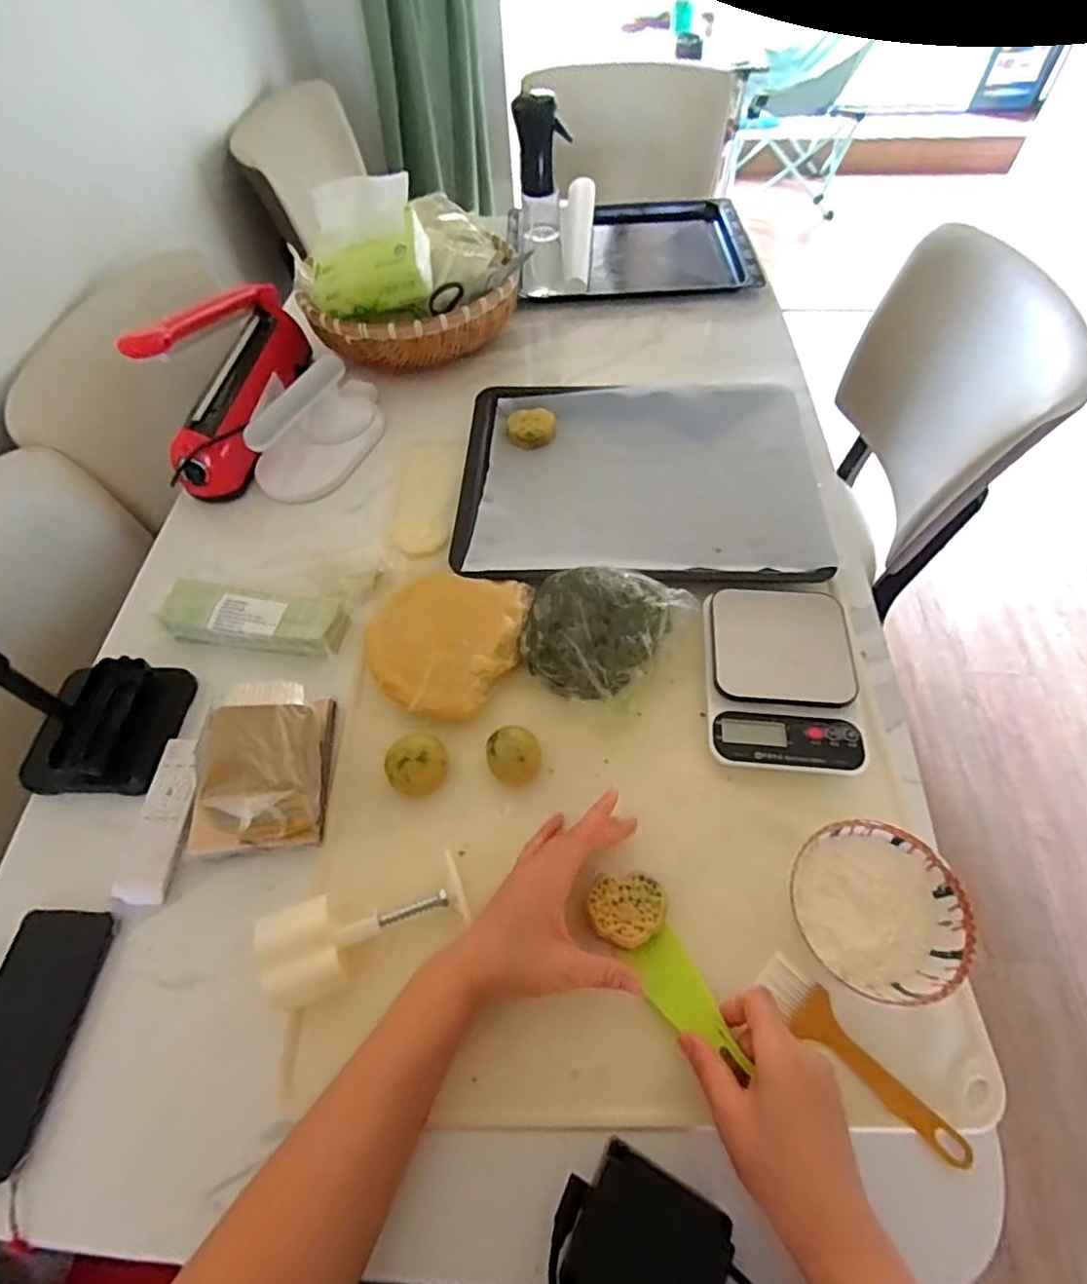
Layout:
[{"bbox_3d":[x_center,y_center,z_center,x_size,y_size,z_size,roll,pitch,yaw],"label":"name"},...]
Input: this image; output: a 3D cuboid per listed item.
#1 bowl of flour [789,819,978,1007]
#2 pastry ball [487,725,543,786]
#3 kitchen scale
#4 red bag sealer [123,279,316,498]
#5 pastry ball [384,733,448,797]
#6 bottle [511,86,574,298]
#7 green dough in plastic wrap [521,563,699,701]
[{"bbox_3d":[0.233,0.192,0.441,0.110,0.054,0.106,-1,57,2],"label":"bowl of flour"},{"bbox_3d":[-0.025,0.099,0.530,0.045,0.036,0.048,-1,57,2],"label":"pastry ball"},{"bbox_3d":[0.214,0.030,0.558,0.126,0.027,0.178,3,58,4],"label":"kitchen scale"},{"bbox_3d":[-0.378,-0.341,0.741,0.071,0.169,0.305,1,57,3],"label":"red bag sealer"},{"bbox_3d":[-0.109,0.107,0.533,0.049,0.037,0.050,-1,57,2],"label":"pastry ball"},{"bbox_3d":[-0.005,-0.612,0.853,0.064,0.231,0.049,-12,58,-5],"label":"bottle"},{"bbox_3d":[0.048,-0.018,0.574,0.131,0.077,0.143,31,64,20],"label":"green dough in plastic wrap"}]

